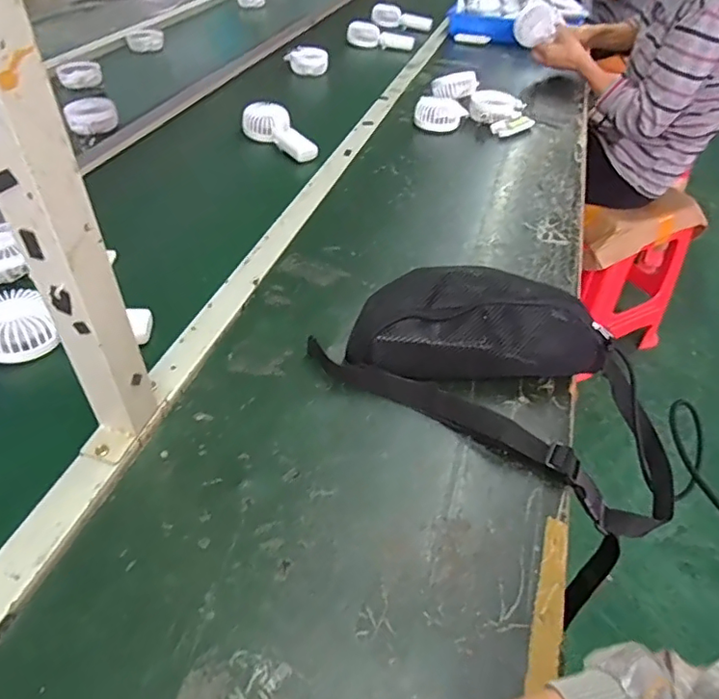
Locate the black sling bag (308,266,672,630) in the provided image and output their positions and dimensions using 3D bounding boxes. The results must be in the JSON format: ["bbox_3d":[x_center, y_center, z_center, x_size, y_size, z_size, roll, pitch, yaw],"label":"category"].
[{"bbox_3d":[0.159,0.040,0.580,0.368,0.133,0.237,36,54,29],"label":"black sling bag"}]

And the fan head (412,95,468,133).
[{"bbox_3d":[0.162,-0.477,1.085,0.107,0.046,0.101,5,45,3],"label":"fan head"}]

